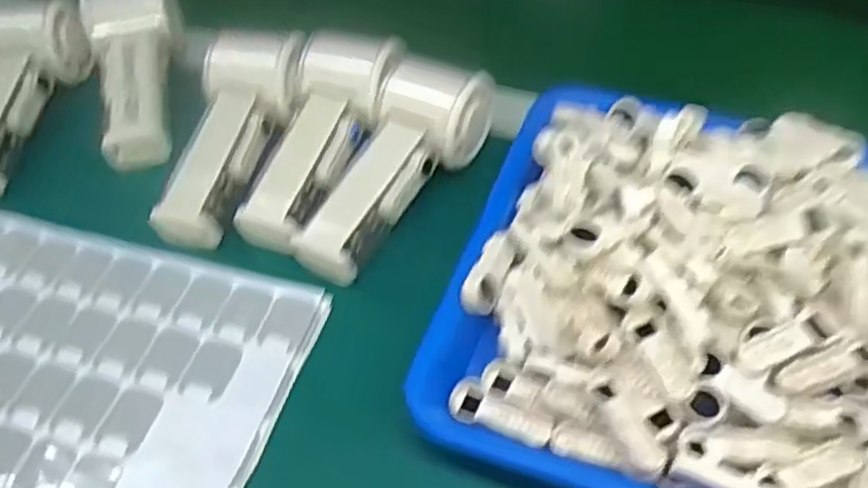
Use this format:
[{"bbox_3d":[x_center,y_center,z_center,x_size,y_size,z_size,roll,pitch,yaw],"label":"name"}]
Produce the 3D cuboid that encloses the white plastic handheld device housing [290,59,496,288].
[{"bbox_3d":[-0.025,-0.047,0.429,0.053,0.056,0.155,28,71,23],"label":"white plastic handheld device housing"}]

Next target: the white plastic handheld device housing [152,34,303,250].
[{"bbox_3d":[-0.130,-0.068,0.447,0.059,0.030,0.153,11,65,12],"label":"white plastic handheld device housing"}]

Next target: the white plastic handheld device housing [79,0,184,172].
[{"bbox_3d":[-0.211,-0.120,0.501,0.060,0.050,0.149,-9,67,-4],"label":"white plastic handheld device housing"}]

